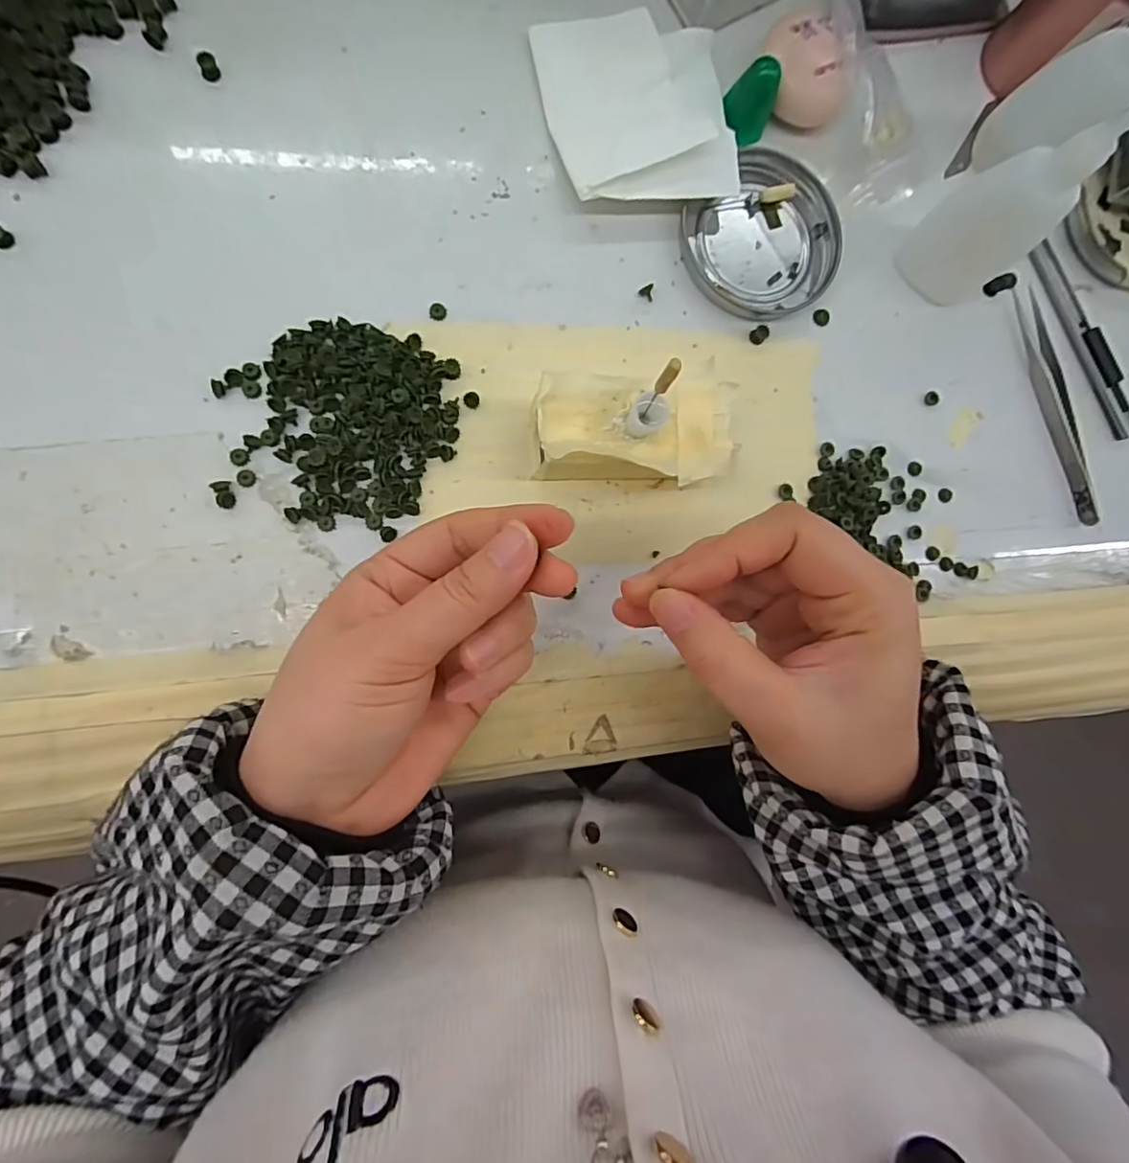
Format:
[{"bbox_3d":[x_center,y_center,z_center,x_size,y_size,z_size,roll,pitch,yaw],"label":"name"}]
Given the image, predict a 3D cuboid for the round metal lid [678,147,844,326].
[{"bbox_3d":[0.098,-0.165,0.269,0.071,0.008,0.076,0,88,-10],"label":"round metal lid"}]

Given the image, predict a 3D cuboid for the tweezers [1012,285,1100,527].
[{"bbox_3d":[0.259,-0.092,0.292,0.016,0.009,0.127,-16,91,-10],"label":"tweezers"}]

